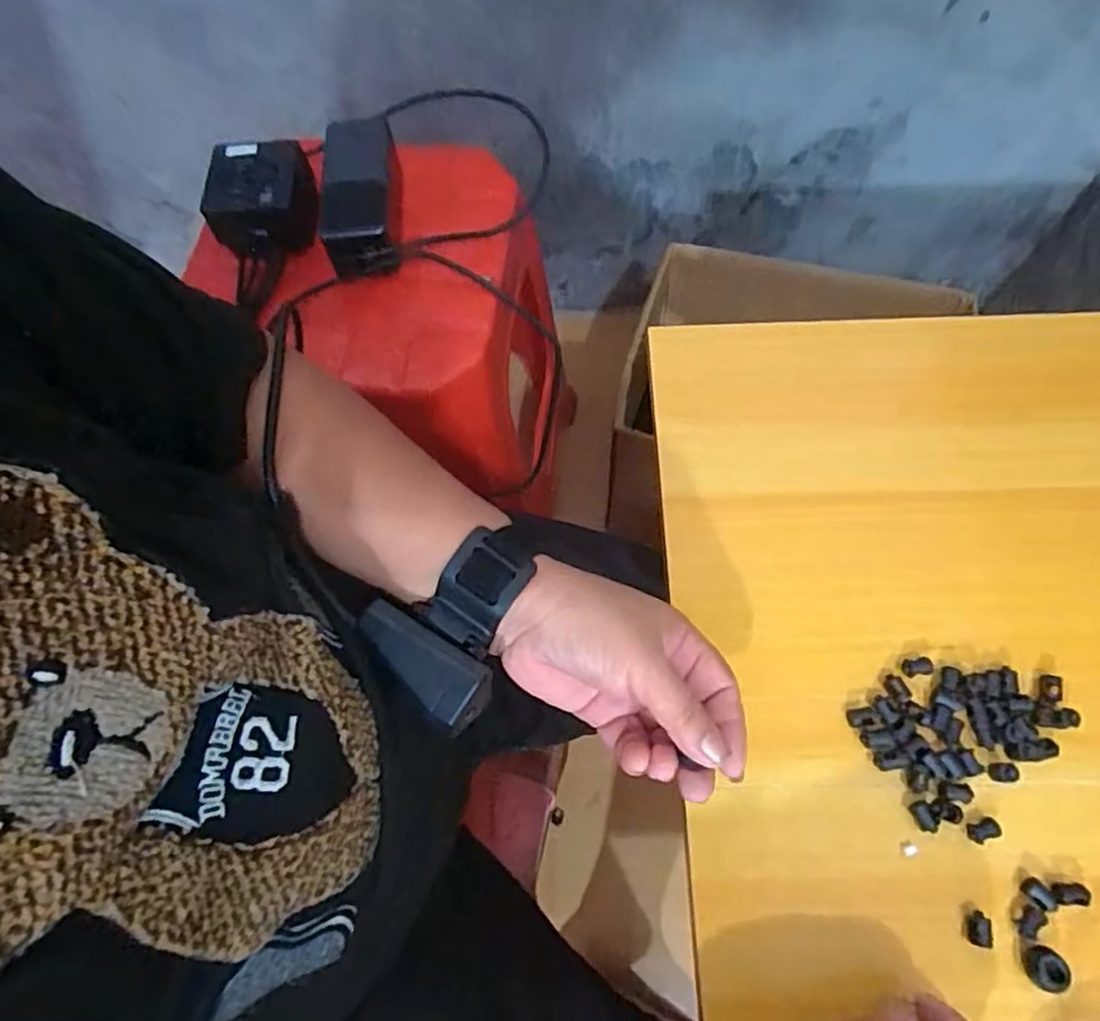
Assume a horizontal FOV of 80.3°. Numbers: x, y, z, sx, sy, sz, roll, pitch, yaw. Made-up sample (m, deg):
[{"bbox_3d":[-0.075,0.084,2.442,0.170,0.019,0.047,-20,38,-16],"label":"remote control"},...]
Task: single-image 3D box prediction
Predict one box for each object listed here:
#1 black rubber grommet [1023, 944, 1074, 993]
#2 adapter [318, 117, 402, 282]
[{"bbox_3d":[0.228,0.210,0.300,0.015,0.012,0.017,19,69,9],"label":"black rubber grommet"},{"bbox_3d":[-0.155,-0.262,0.545,0.066,0.039,0.144,-8,67,-1],"label":"adapter"}]

